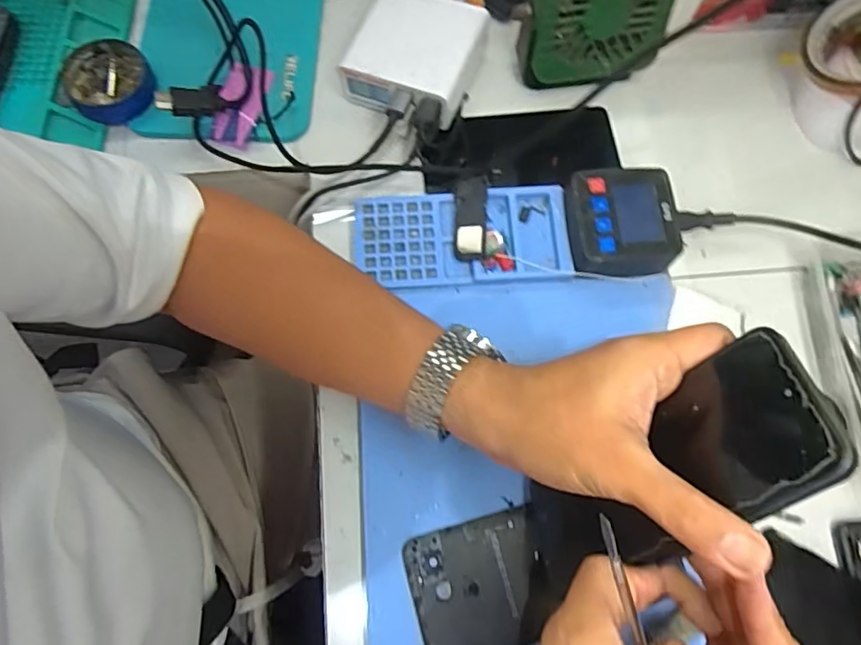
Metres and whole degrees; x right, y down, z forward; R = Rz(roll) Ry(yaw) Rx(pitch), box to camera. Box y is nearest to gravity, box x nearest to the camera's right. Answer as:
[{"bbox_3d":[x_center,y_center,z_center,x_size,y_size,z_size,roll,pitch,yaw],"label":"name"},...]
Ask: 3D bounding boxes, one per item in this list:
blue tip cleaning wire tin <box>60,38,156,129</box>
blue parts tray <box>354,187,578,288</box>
[{"bbox_3d":[-0.243,-0.180,0.435,0.063,0.024,0.068,0,72,-1],"label":"blue tip cleaning wire tin"},{"bbox_3d":[0.022,-0.058,0.403,0.150,0.016,0.068,-4,73,-3],"label":"blue parts tray"}]

